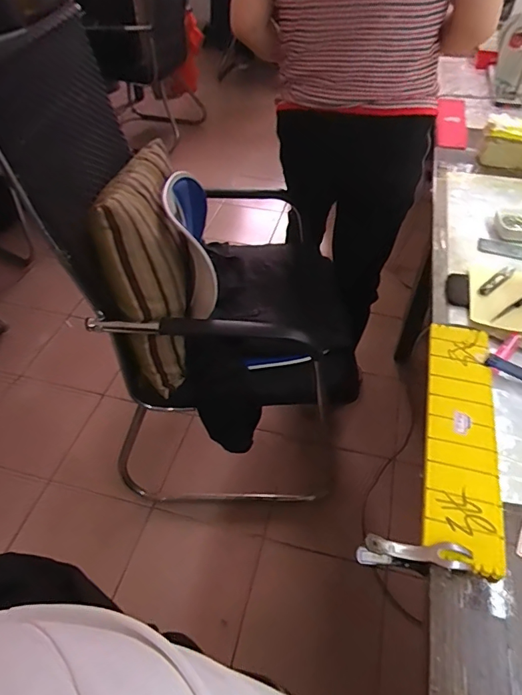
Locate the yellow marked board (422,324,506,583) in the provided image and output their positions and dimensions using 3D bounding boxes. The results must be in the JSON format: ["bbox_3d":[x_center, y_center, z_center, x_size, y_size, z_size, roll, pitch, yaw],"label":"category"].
[{"bbox_3d":[0.249,0.098,0.571,0.079,0.013,0.343,11,48,10],"label":"yellow marked board"}]

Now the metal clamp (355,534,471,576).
[{"bbox_3d":[0.156,0.214,0.472,0.112,0.045,0.024,-2,46,15],"label":"metal clamp"}]

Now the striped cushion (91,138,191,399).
[{"bbox_3d":[-0.212,-0.184,0.945,0.134,0.364,0.402,0,47,0],"label":"striped cushion"}]

